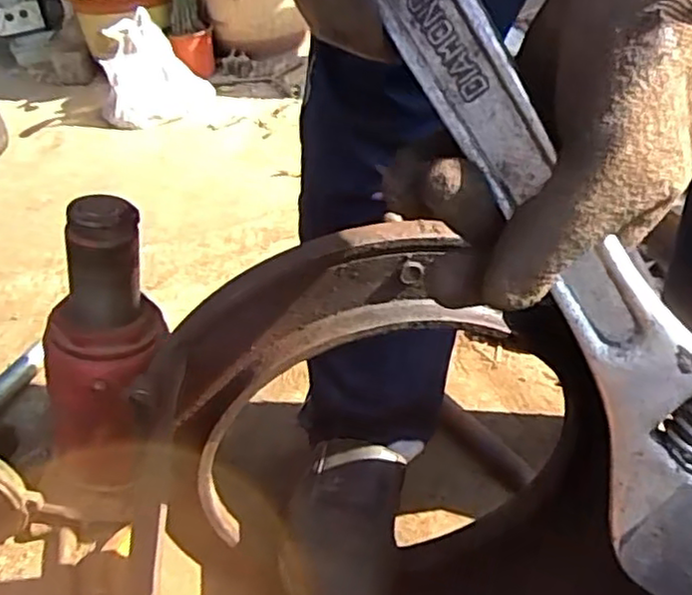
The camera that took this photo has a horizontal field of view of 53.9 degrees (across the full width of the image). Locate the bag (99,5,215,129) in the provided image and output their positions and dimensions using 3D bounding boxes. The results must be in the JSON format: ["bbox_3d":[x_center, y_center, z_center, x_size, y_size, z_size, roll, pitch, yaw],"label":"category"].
[{"bbox_3d":[-0.431,-0.505,1.513,0.241,0.198,0.125,-8,35,-3],"label":"bag"}]

